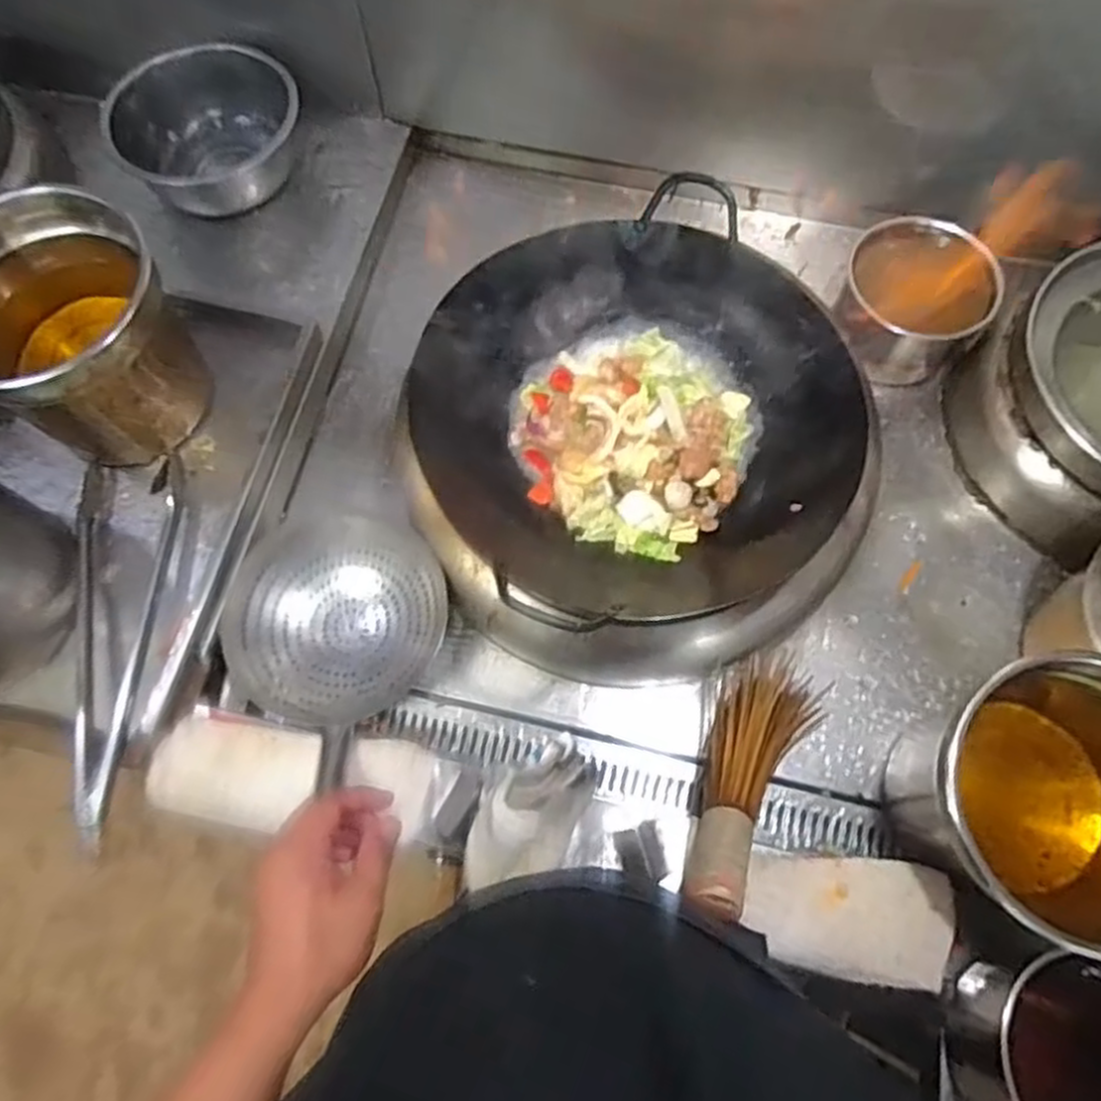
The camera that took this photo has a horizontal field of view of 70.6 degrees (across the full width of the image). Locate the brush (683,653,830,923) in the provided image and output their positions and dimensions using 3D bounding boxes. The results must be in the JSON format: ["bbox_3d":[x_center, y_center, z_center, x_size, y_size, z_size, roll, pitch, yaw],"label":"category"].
[{"bbox_3d":[0.193,0.216,0.753,0.099,0.058,0.284,27,49,10],"label":"brush"}]

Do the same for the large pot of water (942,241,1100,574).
[{"bbox_3d":[0.649,-0.184,0.880,0.318,0.176,0.287,-30,72,-11],"label":"large pot of water"}]

